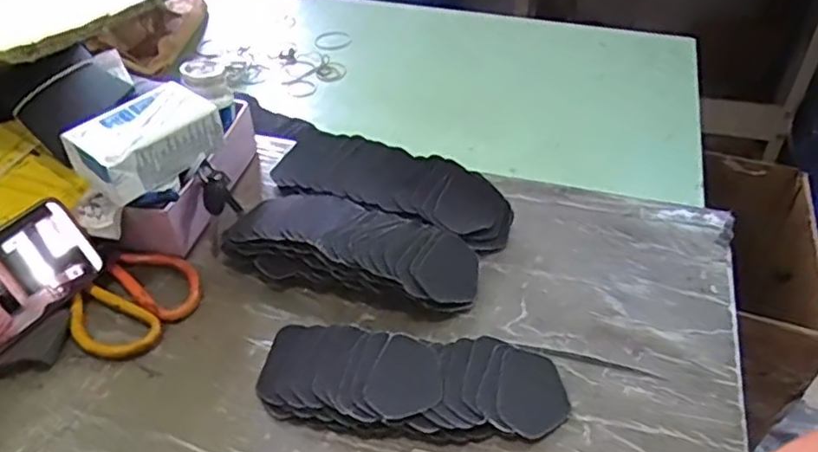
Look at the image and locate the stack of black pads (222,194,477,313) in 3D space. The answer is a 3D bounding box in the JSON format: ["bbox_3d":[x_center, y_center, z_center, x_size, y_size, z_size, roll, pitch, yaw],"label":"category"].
[{"bbox_3d":[-0.049,0.015,0.561,0.214,0.042,0.083,13,43,14],"label":"stack of black pads"}]

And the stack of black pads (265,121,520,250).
[{"bbox_3d":[-0.015,-0.037,0.621,0.226,0.043,0.074,18,44,19],"label":"stack of black pads"}]

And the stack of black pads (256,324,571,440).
[{"bbox_3d":[0.001,0.111,0.479,0.217,0.021,0.083,5,42,5],"label":"stack of black pads"}]

